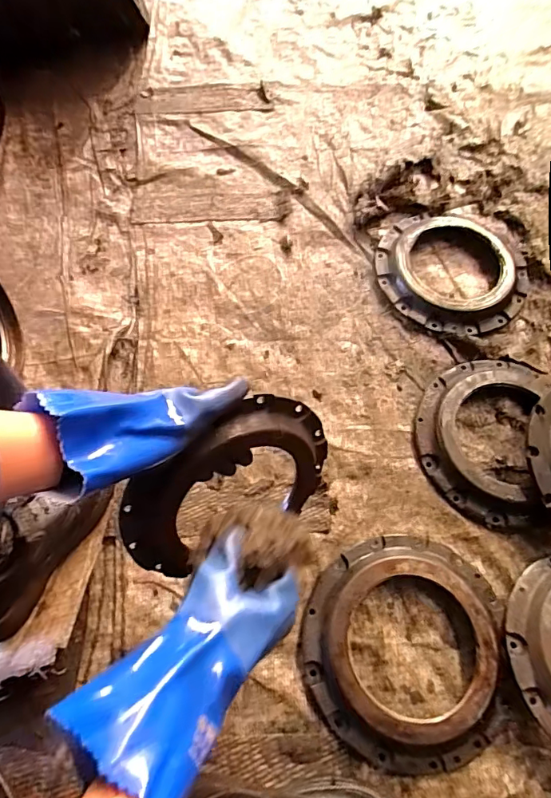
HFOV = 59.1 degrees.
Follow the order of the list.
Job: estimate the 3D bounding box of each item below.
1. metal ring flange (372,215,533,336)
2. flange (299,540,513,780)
[{"bbox_3d":[0.301,-0.219,0.816,0.254,0.031,0.239,-8,66,-3],"label":"metal ring flange"},{"bbox_3d":[0.158,0.300,0.595,0.240,0.031,0.255,0,66,0],"label":"flange"}]

